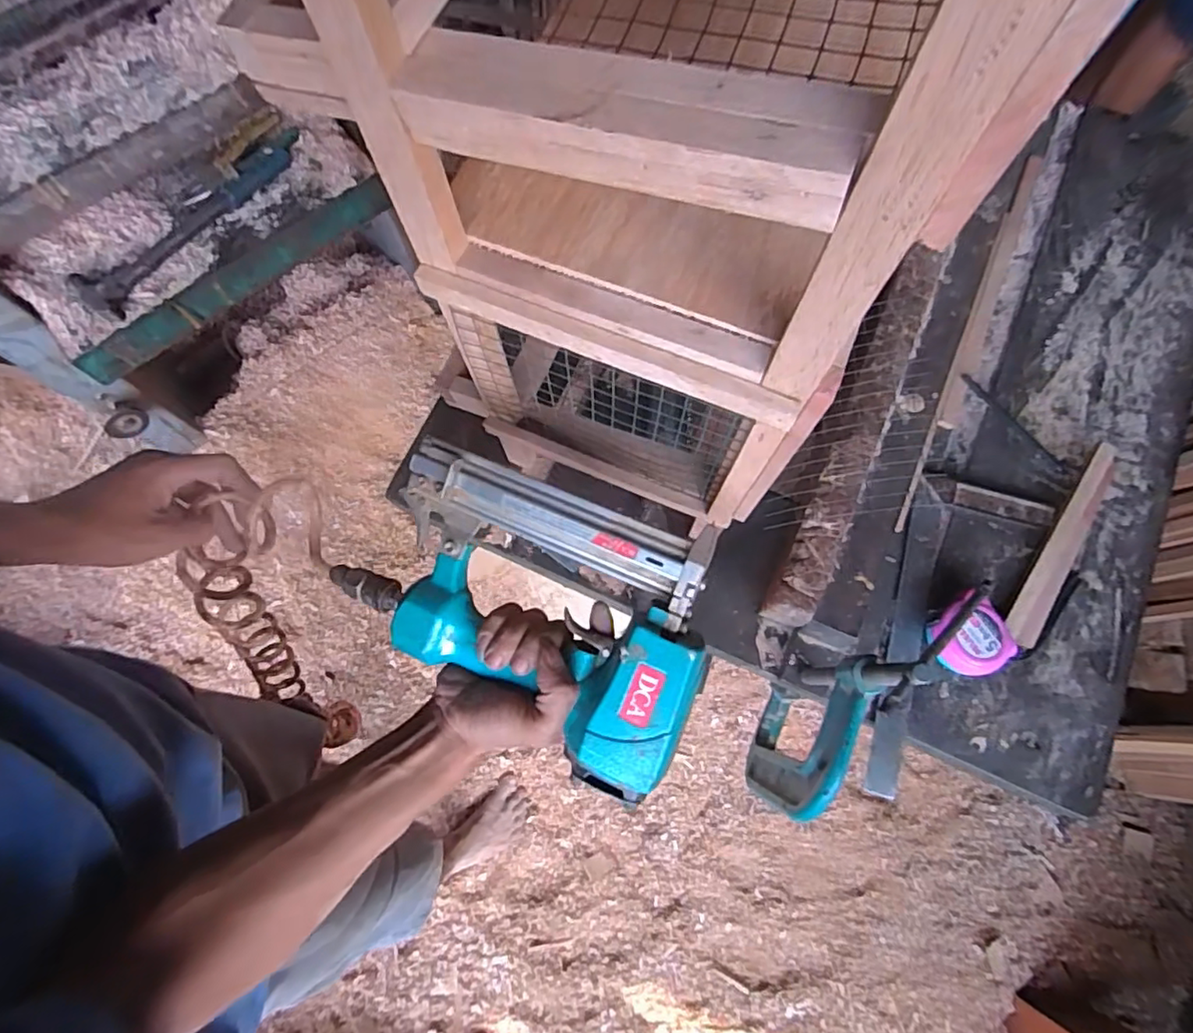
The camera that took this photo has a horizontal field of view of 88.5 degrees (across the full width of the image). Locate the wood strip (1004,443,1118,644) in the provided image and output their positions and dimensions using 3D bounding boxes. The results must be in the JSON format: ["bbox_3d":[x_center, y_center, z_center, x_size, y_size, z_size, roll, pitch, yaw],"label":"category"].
[{"bbox_3d":[0.448,0.025,0.584,0.032,0.007,0.224,34,76,11],"label":"wood strip"}]

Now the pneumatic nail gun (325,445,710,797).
[{"bbox_3d":[-0.048,0.059,0.390,0.233,0.057,0.158,20,74,7],"label":"pneumatic nail gun"}]

